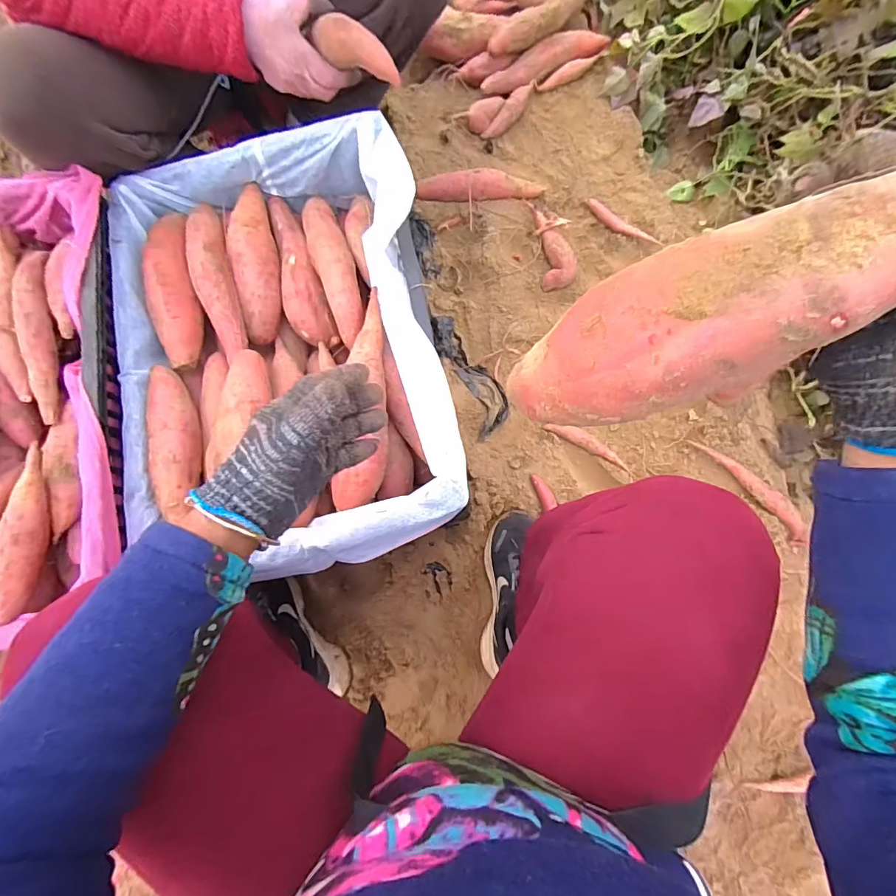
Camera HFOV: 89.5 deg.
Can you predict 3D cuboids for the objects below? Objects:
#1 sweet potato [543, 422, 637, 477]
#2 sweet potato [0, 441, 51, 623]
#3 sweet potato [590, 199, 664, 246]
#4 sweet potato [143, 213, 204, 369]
[{"bbox_3d":[0.240,-0.004,0.760,0.165,0.020,0.026,29,80,1],"label":"sweet potato"},{"bbox_3d":[-0.415,0.081,0.442,0.035,0.045,0.160,-2,81,-4],"label":"sweet potato"},{"bbox_3d":[0.322,-0.411,0.833,0.154,0.018,0.023,41,80,17],"label":"sweet potato"},{"bbox_3d":[-0.337,-0.197,0.552,0.062,0.048,0.211,-14,82,-6],"label":"sweet potato"}]

